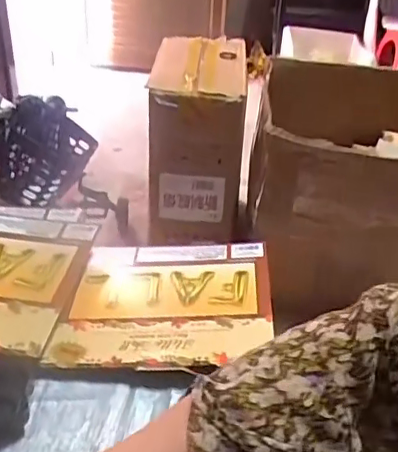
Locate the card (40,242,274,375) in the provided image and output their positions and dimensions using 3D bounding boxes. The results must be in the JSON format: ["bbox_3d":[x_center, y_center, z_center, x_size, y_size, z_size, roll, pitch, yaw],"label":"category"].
[{"bbox_3d":[-0.028,0.065,0.530,0.180,0.013,0.167,0,35,7],"label":"card"}]

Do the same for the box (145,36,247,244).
[{"bbox_3d":[-0.005,-0.261,1.769,0.270,0.494,0.464,4,33,2],"label":"box"}]

